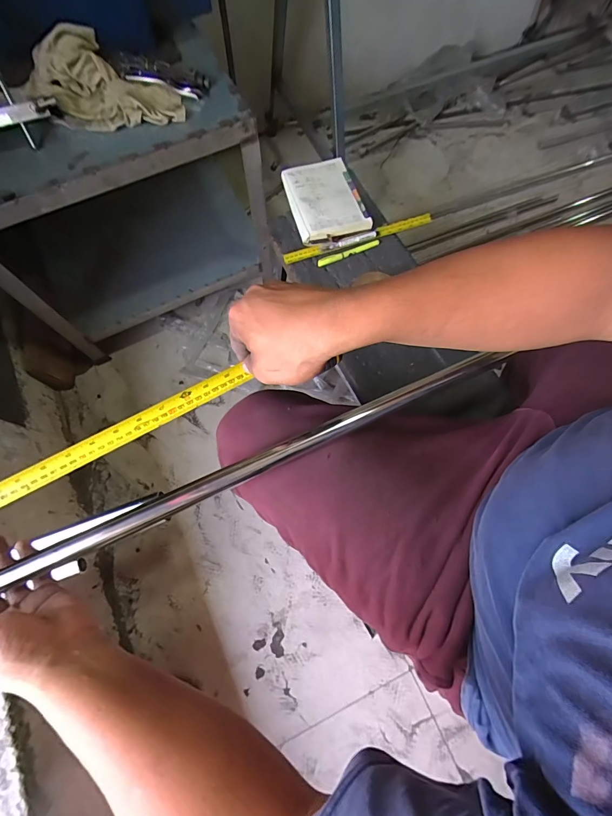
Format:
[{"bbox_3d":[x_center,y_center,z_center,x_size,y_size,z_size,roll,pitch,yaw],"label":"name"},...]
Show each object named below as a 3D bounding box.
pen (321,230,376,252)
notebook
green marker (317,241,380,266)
[{"bbox_3d":[0.091,-0.358,0.791,0.126,0.014,0.015,-15,73,-5],"label":"pen"},{"bbox_3d":[0.042,-0.461,0.817,0.149,0.030,0.208,-14,73,-5],"label":"notebook"},{"bbox_3d":[0.092,-0.329,0.785,0.137,0.015,0.013,-19,73,-7],"label":"green marker"}]

